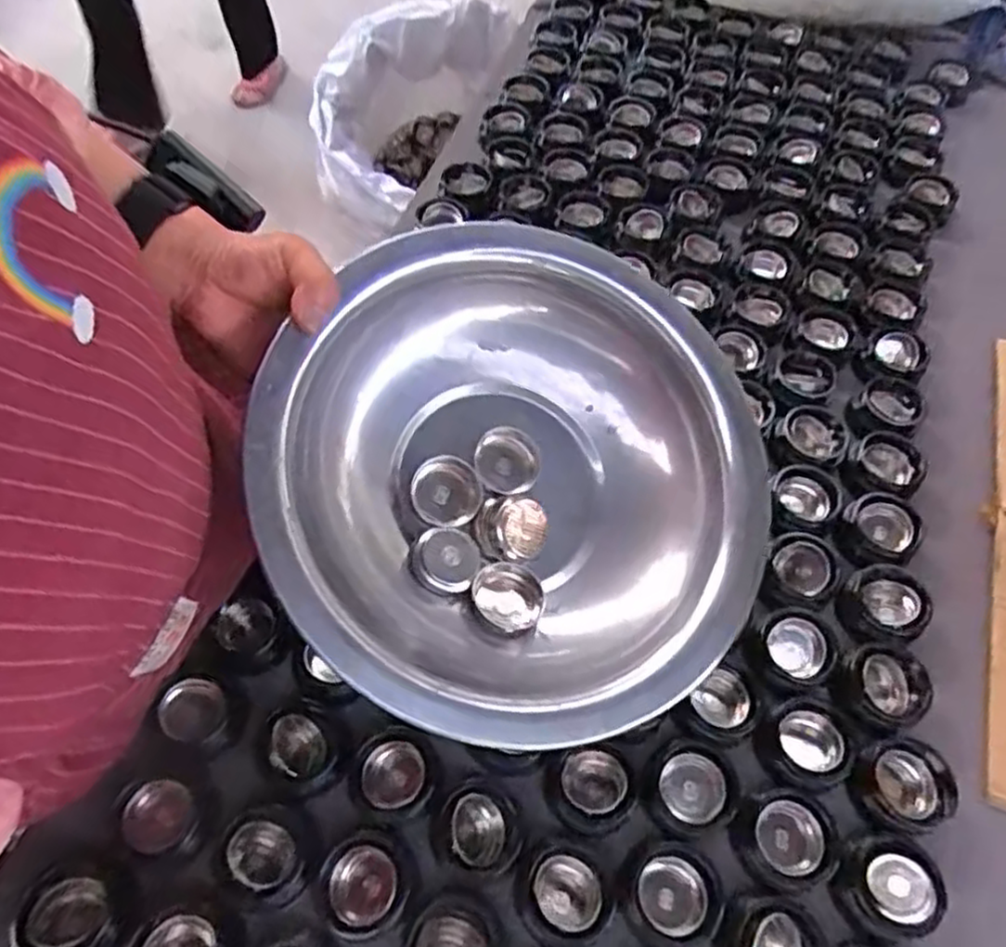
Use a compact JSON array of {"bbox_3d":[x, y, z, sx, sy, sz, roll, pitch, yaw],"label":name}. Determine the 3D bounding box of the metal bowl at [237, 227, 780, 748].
[{"bbox_3d":[0.008,-0.001,0.460,0.298,0.095,0.316,22,65,-5],"label":"metal bowl"}]

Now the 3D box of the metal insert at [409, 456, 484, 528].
[{"bbox_3d":[-0.036,0.012,0.466,0.044,0.016,0.044,1,58,-2],"label":"metal insert"}]

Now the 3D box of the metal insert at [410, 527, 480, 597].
[{"bbox_3d":[-0.035,0.053,0.446,0.039,0.009,0.043,17,59,8],"label":"metal insert"}]

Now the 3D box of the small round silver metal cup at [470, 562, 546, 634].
[{"bbox_3d":[0.003,0.075,0.446,0.043,0.015,0.043,18,59,8],"label":"small round silver metal cup"}]

